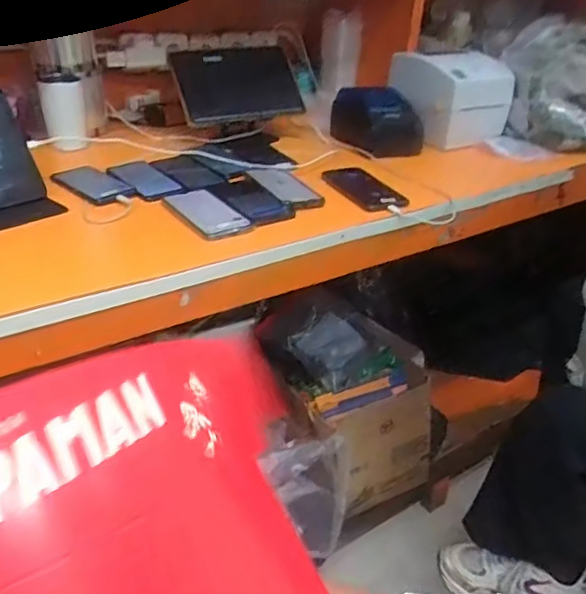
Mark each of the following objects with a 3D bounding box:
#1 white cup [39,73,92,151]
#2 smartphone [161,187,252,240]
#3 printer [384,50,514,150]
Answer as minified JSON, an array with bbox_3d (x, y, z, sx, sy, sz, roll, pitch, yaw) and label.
[{"bbox_3d":[-0.437,-0.353,1.131,0.074,0.123,0.080,-11,34,-20],"label":"white cup"},{"bbox_3d":[-0.129,-0.126,0.883,0.077,0.009,0.167,-18,36,-28],"label":"smartphone"},{"bbox_3d":[0.350,-0.455,1.301,0.185,0.180,0.232,-11,34,-20],"label":"printer"}]

